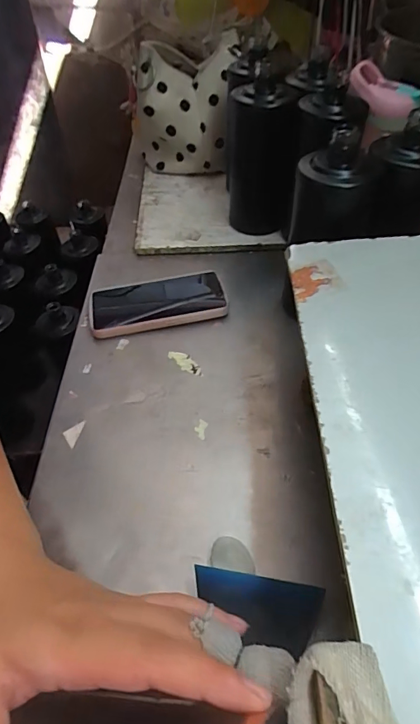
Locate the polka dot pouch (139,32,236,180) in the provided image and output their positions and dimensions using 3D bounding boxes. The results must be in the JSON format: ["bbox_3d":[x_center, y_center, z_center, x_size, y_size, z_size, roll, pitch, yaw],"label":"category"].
[{"bbox_3d":[-0.039,-0.390,0.674,0.163,0.167,0.087,-6,49,-1],"label":"polka dot pouch"}]

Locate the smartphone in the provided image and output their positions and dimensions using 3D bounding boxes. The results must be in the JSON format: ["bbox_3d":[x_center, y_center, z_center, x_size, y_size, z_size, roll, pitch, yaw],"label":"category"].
[{"bbox_3d":[-0.065,-0.071,0.528,0.163,0.018,0.077,-12,49,-4],"label":"smartphone"}]

